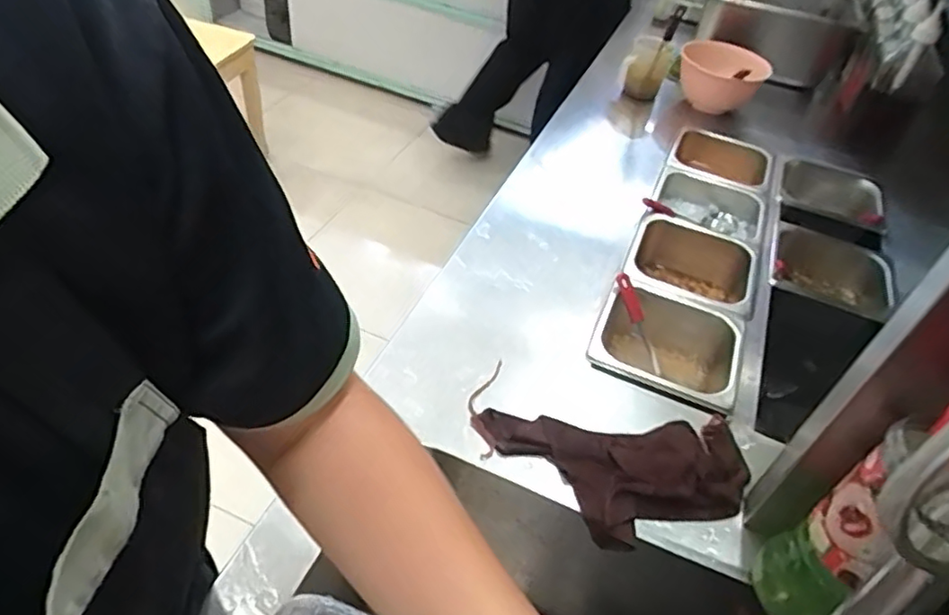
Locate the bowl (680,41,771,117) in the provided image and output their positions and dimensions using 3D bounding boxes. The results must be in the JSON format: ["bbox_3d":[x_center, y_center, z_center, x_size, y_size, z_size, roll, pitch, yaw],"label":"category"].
[{"bbox_3d":[0.449,-0.416,1.160,0.162,0.108,0.141,21,47,13],"label":"bowl"}]

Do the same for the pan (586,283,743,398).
[{"bbox_3d":[0.228,0.066,0.774,0.173,0.084,0.165,25,48,17],"label":"pan"}]

